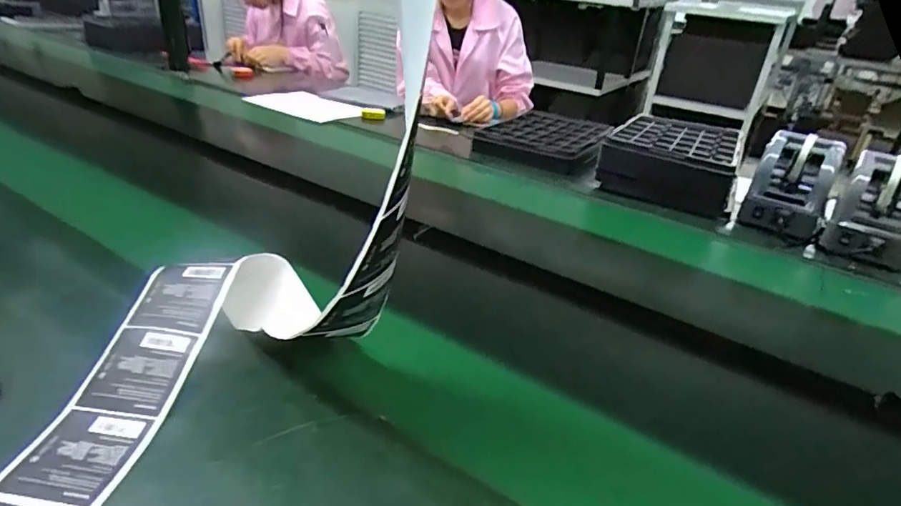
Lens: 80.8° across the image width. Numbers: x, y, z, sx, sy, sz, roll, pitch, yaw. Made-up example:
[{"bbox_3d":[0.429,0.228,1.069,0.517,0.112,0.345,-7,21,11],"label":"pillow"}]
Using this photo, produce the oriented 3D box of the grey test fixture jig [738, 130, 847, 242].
[{"bbox_3d":[0.589,-0.122,0.908,0.119,0.137,0.172,23,33,27],"label":"grey test fixture jig"}]

